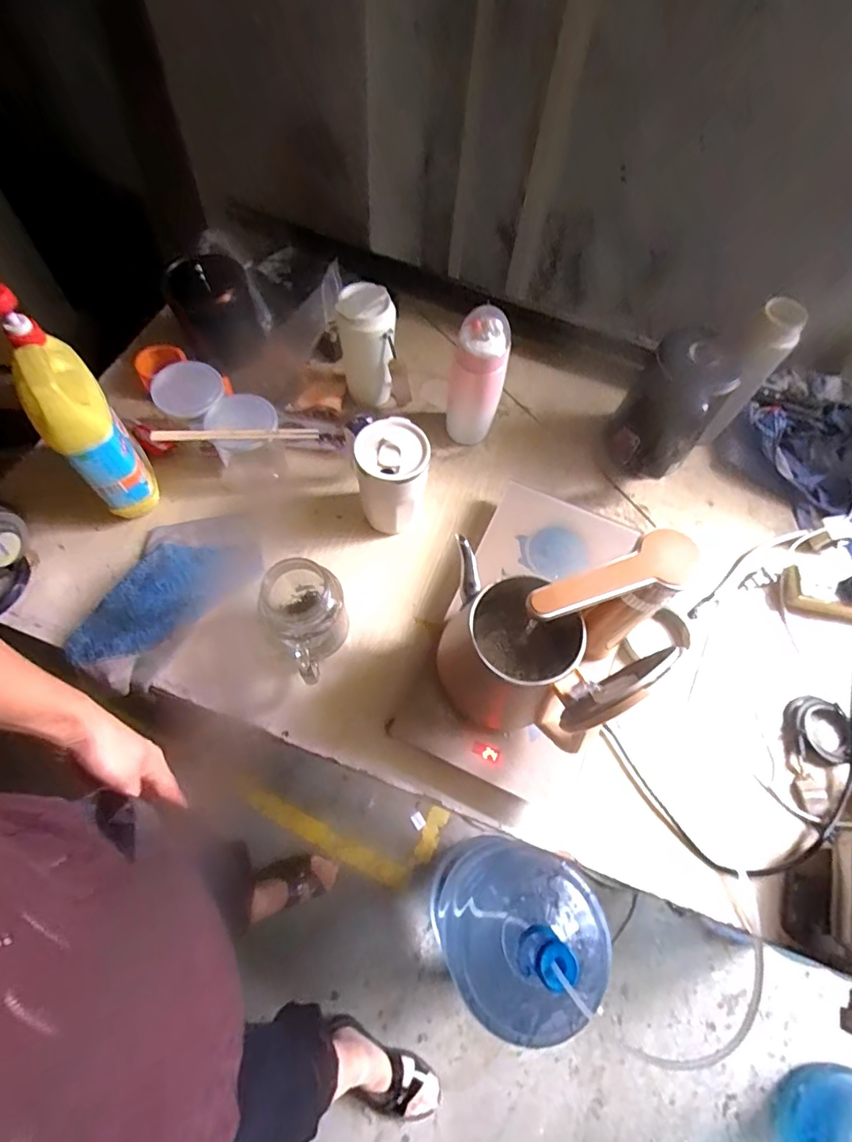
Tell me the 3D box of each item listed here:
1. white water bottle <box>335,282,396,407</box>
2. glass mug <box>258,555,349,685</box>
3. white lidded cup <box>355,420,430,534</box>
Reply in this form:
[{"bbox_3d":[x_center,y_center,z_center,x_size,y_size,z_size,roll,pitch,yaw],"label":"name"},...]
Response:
[{"bbox_3d":[-0.082,-0.318,0.728,0.075,0.164,0.068,4,62,-3],"label":"white water bottle"},{"bbox_3d":[-0.132,0.053,0.563,0.089,0.136,0.118,-24,66,-16],"label":"glass mug"},{"bbox_3d":[-0.042,-0.109,0.638,0.084,0.148,0.079,2,62,-4],"label":"white lidded cup"}]

